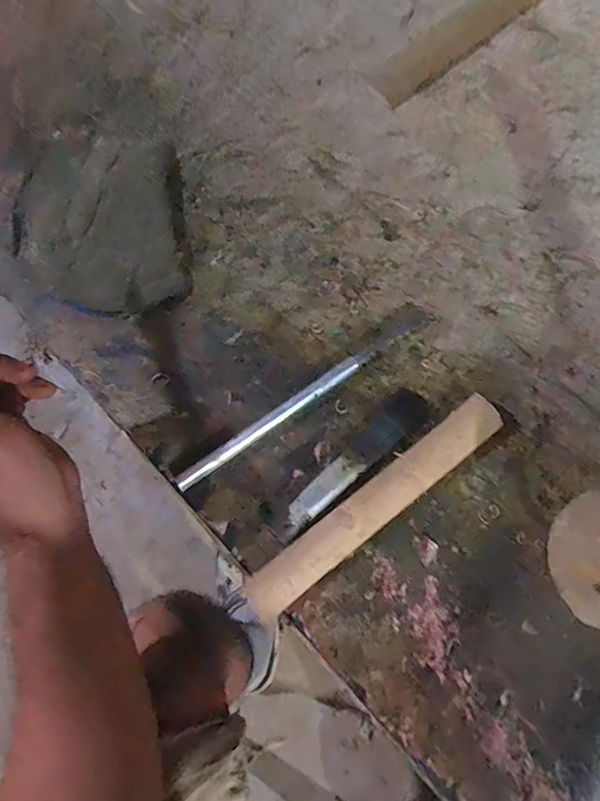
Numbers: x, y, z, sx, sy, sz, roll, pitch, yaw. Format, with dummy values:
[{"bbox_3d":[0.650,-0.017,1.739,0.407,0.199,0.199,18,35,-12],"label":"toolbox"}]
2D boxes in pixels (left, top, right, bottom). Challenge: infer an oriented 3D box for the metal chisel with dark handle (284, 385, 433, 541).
[{"bbox_3d":[0.041,0.044,0.384,0.148,0.014,0.030,-40,79,-12],"label":"metal chisel with dark handle"}]

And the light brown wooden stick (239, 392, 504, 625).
[{"bbox_3d":[0.059,0.076,0.375,0.231,0.018,0.033,-37,78,-11],"label":"light brown wooden stick"}]

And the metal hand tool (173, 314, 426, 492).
[{"bbox_3d":[0.005,-0.004,0.398,0.239,0.008,0.011,-35,78,-11],"label":"metal hand tool"}]

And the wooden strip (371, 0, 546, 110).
[{"bbox_3d":[0.209,-0.417,0.534,0.351,0.007,0.053,-40,79,-12],"label":"wooden strip"}]

